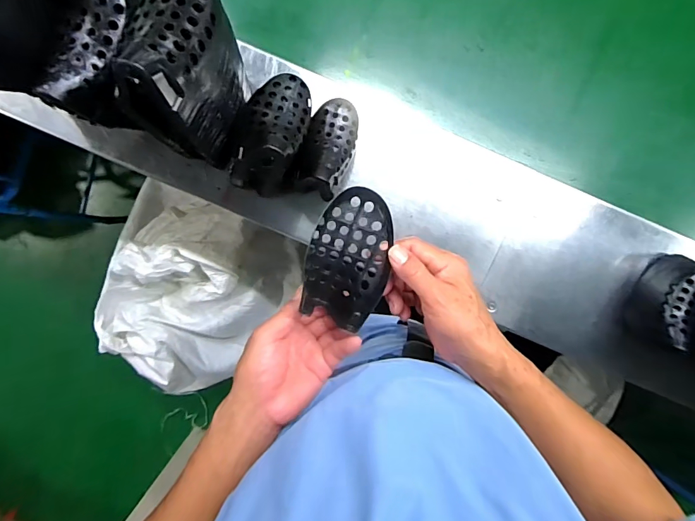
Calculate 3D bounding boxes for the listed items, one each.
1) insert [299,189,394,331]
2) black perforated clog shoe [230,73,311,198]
[{"bbox_3d":[-0.001,-0.004,0.411,0.080,0.047,0.131,8,99,1],"label":"insert"},{"bbox_3d":[-0.097,-0.151,0.480,0.093,0.075,0.145,15,99,-1],"label":"black perforated clog shoe"}]

